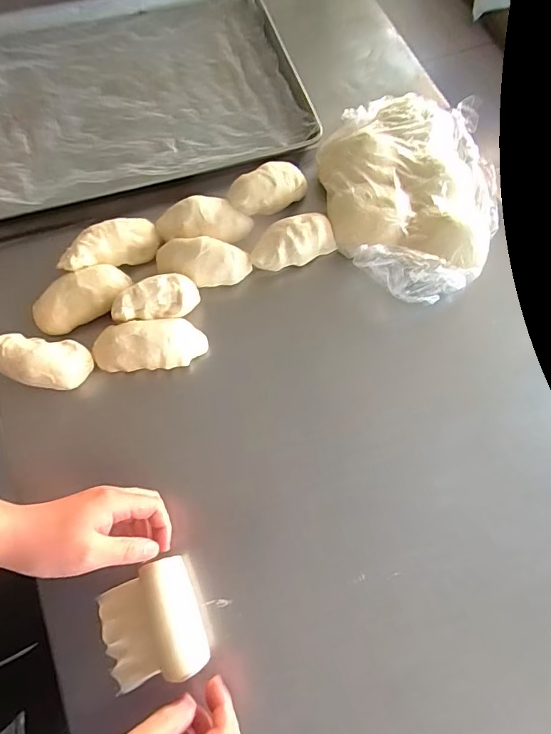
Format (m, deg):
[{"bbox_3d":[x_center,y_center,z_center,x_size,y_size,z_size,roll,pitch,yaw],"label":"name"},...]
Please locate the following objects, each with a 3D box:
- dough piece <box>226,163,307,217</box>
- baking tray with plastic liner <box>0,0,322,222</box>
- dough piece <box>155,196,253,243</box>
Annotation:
[{"bbox_3d":[-0.011,-0.251,0.628,0.118,0.051,0.061,-28,75,-10],"label":"dough piece"},{"bbox_3d":[-0.271,-0.434,0.696,0.580,0.040,0.395,-18,73,-7],"label":"baking tray with plastic liner"},{"bbox_3d":[-0.098,-0.198,0.614,0.131,0.051,0.069,-9,72,-4],"label":"dough piece"}]

